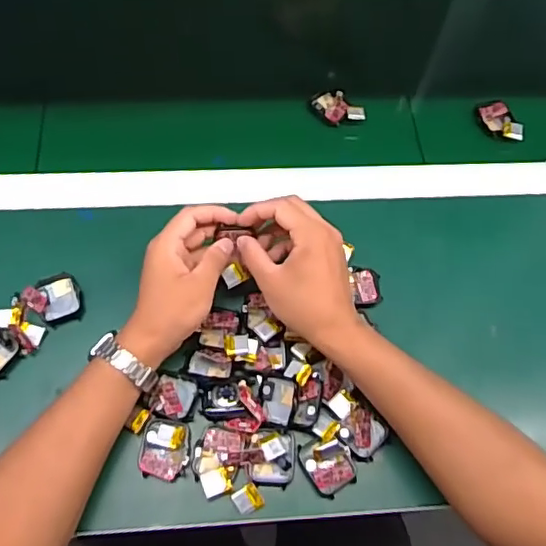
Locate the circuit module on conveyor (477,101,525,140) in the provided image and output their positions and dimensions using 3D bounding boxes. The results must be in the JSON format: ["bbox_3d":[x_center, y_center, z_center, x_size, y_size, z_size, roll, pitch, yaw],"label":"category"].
[{"bbox_3d":[0.258,-0.173,0.641,0.036,0.013,0.059,-8,65,-7],"label":"circuit module on conveyor"}]

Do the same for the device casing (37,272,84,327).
[{"bbox_3d":[-0.195,0.023,0.522,0.035,0.008,0.047,-15,66,-11],"label":"device casing"}]

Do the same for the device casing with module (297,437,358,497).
[{"bbox_3d":[0.046,0.158,0.468,0.040,0.016,0.046,-22,68,-13],"label":"device casing with module"}]

